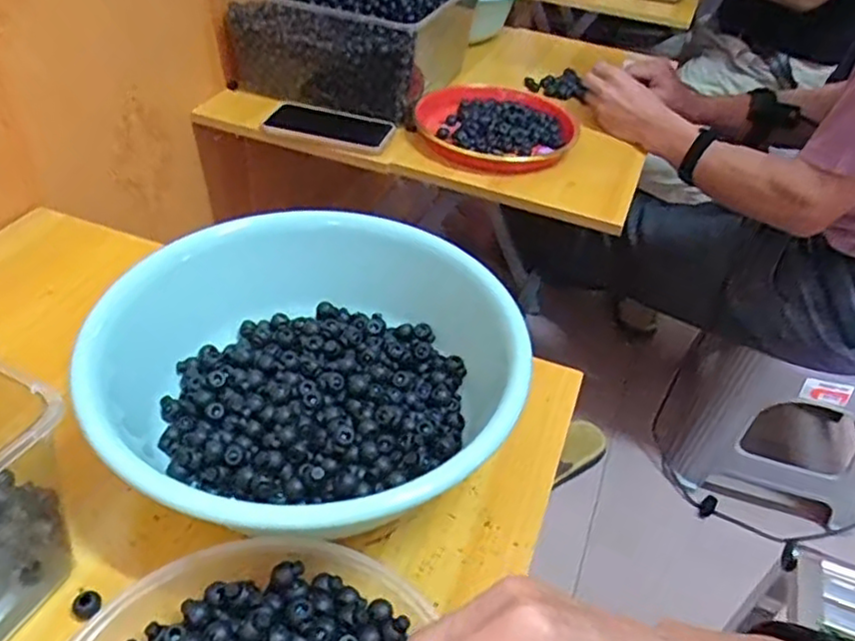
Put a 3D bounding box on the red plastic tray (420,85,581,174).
[{"bbox_3d":[0.096,-0.263,0.925,0.216,0.031,0.191,6,42,-1],"label":"red plastic tray"}]

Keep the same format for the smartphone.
[{"bbox_3d":[-0.128,-0.260,0.903,0.166,0.012,0.087,13,42,7],"label":"smartphone"}]

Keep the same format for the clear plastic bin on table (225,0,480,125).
[{"bbox_3d":[-0.099,-0.421,1.000,0.282,0.144,0.286,21,44,15],"label":"clear plastic bin on table"}]

